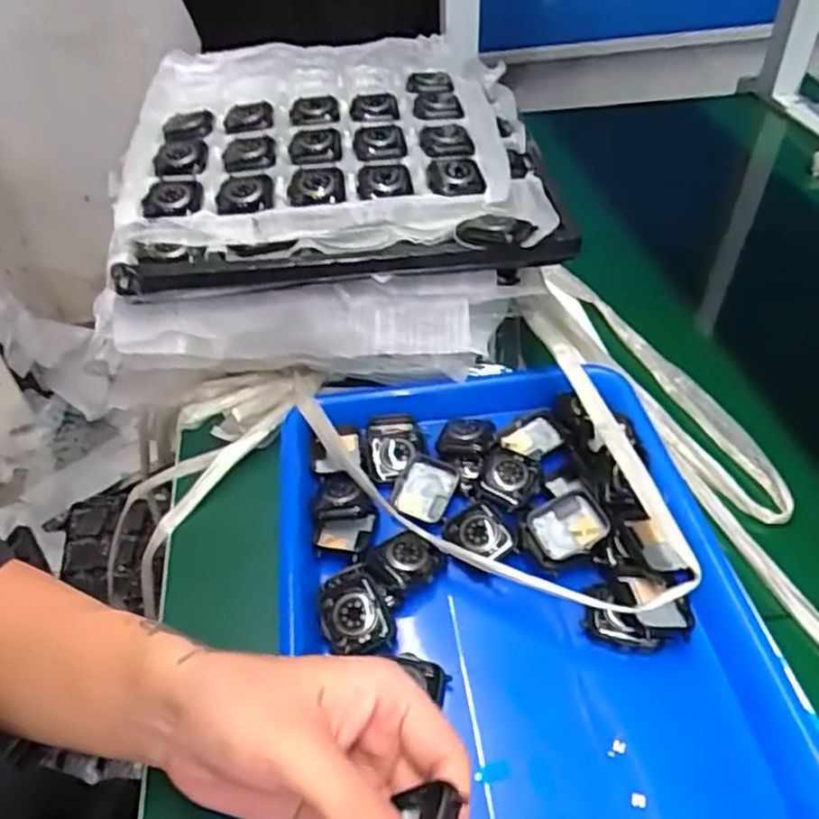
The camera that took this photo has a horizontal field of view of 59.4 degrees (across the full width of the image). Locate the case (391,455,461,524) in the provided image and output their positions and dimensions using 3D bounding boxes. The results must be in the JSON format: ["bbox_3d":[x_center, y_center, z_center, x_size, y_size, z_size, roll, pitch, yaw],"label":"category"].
[{"bbox_3d":[0.010,0.054,0.479,0.037,0.011,0.042,23,70,11],"label":"case"}]

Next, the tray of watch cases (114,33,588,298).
[{"bbox_3d":[-0.062,-0.212,0.579,0.303,0.058,0.328,-7,43,-3],"label":"tray of watch cases"}]

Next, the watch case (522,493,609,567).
[{"bbox_3d":[0.093,0.072,0.435,0.046,0.013,0.037,-16,44,-12],"label":"watch case"}]

